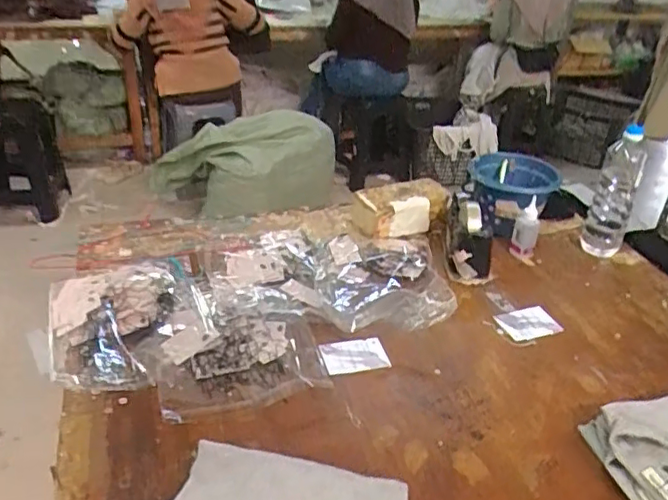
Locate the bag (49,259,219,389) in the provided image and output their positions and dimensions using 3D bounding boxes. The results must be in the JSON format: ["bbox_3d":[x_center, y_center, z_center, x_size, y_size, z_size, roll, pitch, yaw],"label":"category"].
[{"bbox_3d":[-0.328,0.113,0.959,0.239,0.044,0.297,-11,34,-22],"label":"bag"}]

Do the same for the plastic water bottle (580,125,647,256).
[{"bbox_3d":[0.546,-0.103,1.158,0.071,0.283,0.077,17,34,22],"label":"plastic water bottle"}]

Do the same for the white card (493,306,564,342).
[{"bbox_3d":[0.340,0.127,1.039,0.094,0.009,0.072,-12,41,-13],"label":"white card"}]

